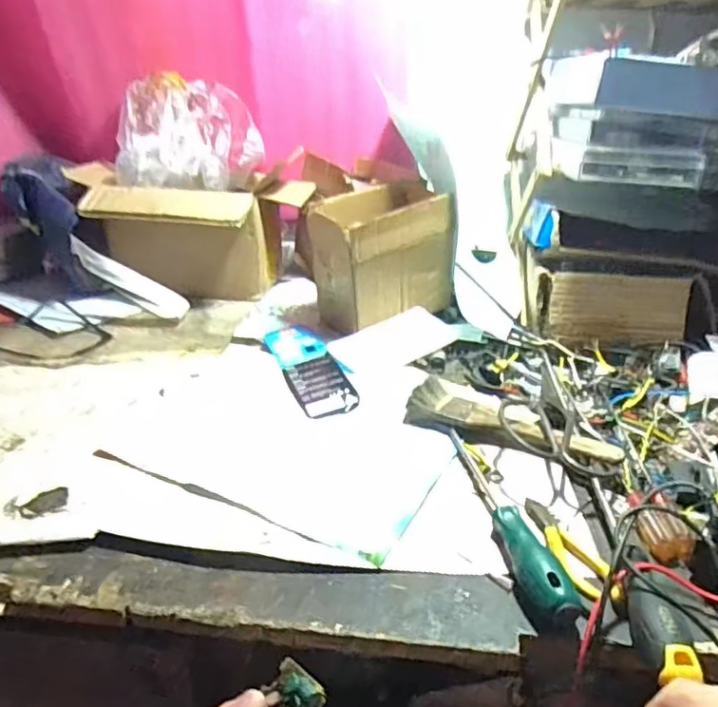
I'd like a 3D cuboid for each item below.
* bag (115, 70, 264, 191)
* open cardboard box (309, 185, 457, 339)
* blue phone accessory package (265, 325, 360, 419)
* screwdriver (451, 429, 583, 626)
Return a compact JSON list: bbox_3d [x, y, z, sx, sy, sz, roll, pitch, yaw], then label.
[{"bbox_3d":[-0.227,-0.288,0.808,0.188,0.144,0.102,-3,28,-10],"label":"bag"},{"bbox_3d":[0.028,-0.109,0.720,0.155,0.146,0.094,-14,31,-29],"label":"open cardboard box"},{"bbox_3d":[-0.052,0.014,0.651,0.059,0.015,0.173,-12,29,-20],"label":"blue phone accessory package"},{"bbox_3d":[0.104,0.115,0.456,0.028,0.026,0.202,-6,27,-10],"label":"screwdriver"}]

